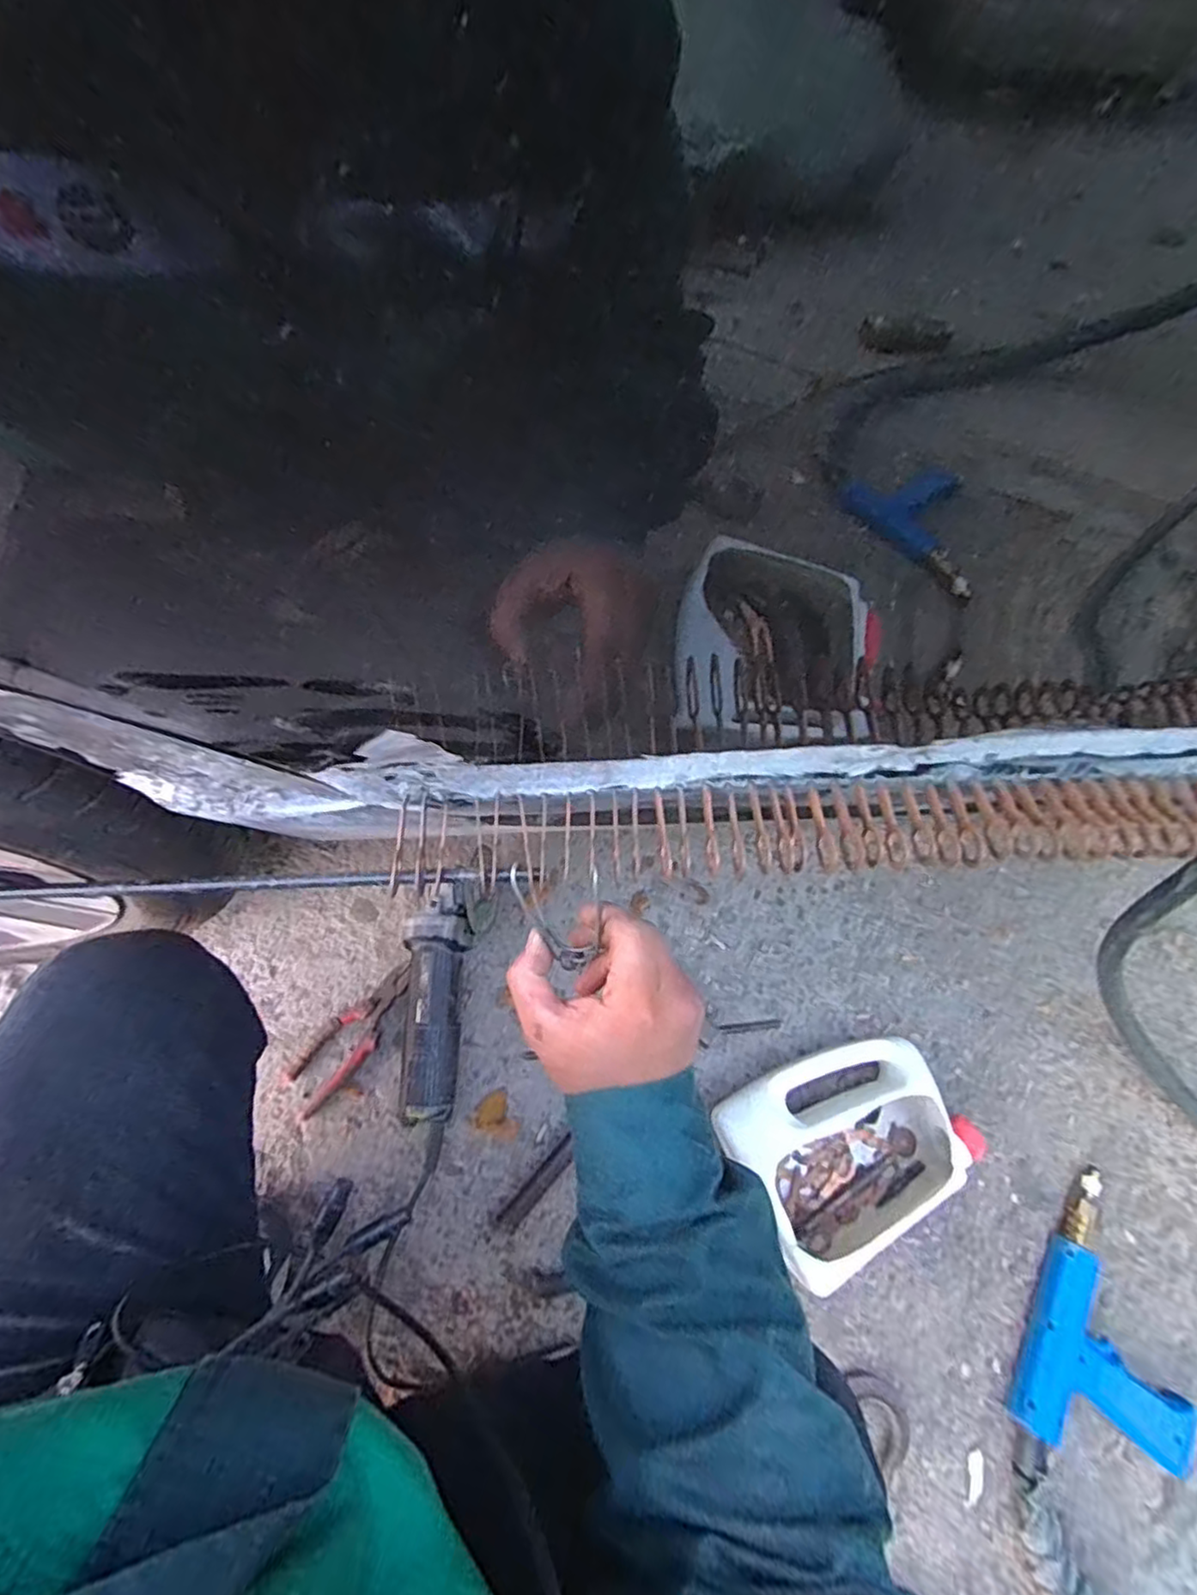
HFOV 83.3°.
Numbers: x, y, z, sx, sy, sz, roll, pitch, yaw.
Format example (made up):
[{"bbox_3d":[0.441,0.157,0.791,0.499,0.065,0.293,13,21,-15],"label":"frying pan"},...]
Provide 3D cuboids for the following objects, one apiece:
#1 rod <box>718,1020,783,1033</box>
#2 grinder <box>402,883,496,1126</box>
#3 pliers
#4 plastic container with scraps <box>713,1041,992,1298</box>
[{"bbox_3d":[0.174,0.262,0.768,0.071,0.004,0.009,-4,69,-4],"label":"rod"},{"bbox_3d":[-0.177,0.216,0.727,0.092,0.076,0.242,11,71,1],"label":"grinder"},{"bbox_3d":[-0.265,0.256,0.731,0.059,0.021,0.173,42,73,12],"label":"pliers"},{"bbox_3d":[0.253,0.350,0.691,0.218,0.089,0.177,-28,73,-12],"label":"plastic container with scraps"}]

